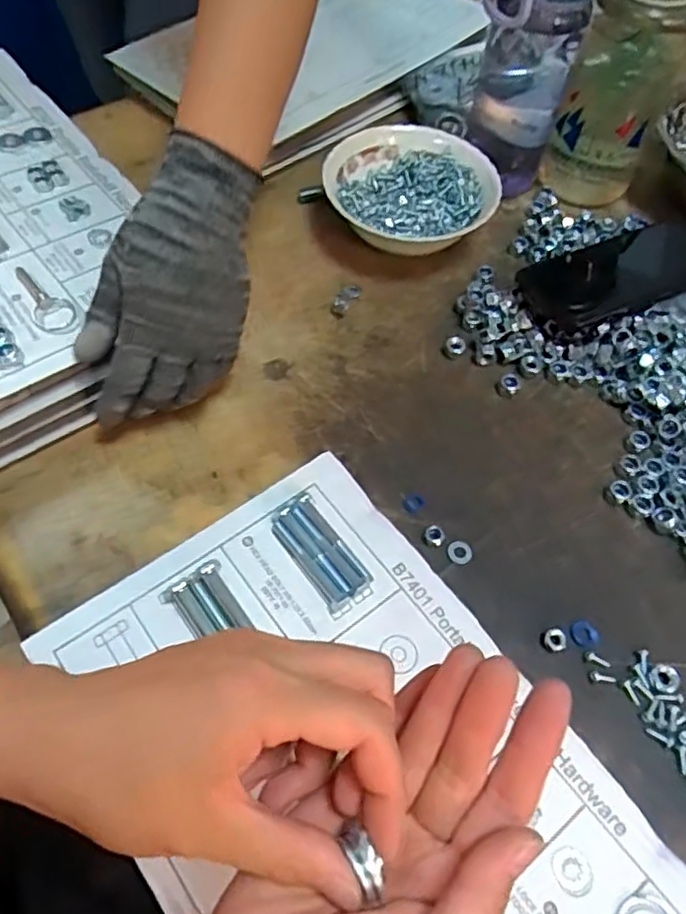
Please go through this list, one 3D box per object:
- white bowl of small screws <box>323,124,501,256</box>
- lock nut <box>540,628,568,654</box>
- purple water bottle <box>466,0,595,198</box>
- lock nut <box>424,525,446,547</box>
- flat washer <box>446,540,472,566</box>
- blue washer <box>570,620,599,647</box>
[{"bbox_3d":[0.057,-0.227,0.568,0.139,0.043,0.140,1,59,-2],"label":"white bowl of small screws"},{"bbox_3d":[0.128,0.112,0.398,0.013,0.007,0.014,1,60,-1],"label":"lock nut"},{"bbox_3d":[0.152,-0.326,0.548,0.078,0.206,0.065,14,60,5],"label":"purple water bottle"},{"bbox_3d":[0.061,0.053,0.433,0.013,0.009,0.012,1,60,-1],"label":"lock nut"},{"bbox_3d":[0.077,0.062,0.429,0.016,0.004,0.017,1,60,-1],"label":"flat washer"},{"bbox_3d":[0.150,0.109,0.406,0.016,0.004,0.015,1,60,-1],"label":"blue washer"}]

